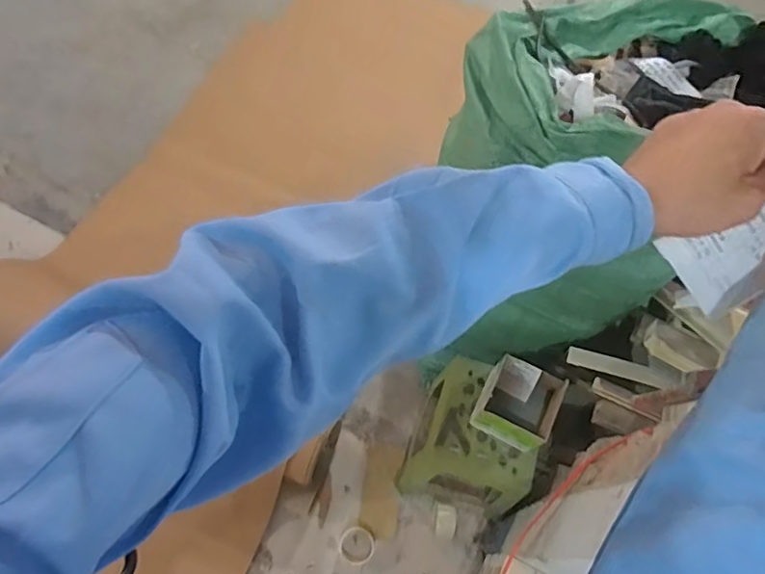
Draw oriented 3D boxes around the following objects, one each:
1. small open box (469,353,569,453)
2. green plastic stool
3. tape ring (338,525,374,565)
[{"bbox_3d":[0.295,0.259,1.204,0.158,0.138,0.152,21,65,7],"label":"small open box"},{"bbox_3d":[0.219,0.389,1.382,0.267,0.314,0.301,20,65,7],"label":"green plastic stool"},{"bbox_3d":[-0.065,0.660,1.410,0.088,0.015,0.090,1,64,-3],"label":"tape ring"}]

